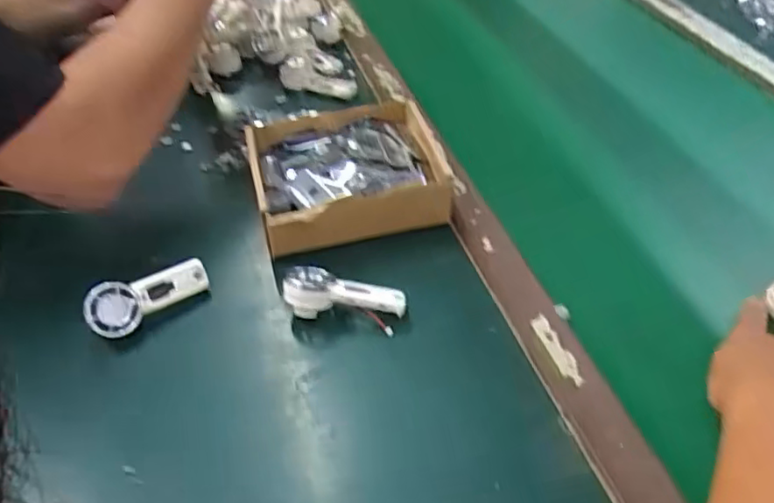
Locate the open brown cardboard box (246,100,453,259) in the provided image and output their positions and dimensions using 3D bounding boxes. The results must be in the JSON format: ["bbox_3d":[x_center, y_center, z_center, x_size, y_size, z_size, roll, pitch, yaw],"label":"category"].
[{"bbox_3d":[-0.037,-0.071,0.602,0.171,0.059,0.156,-12,43,-10],"label":"open brown cardboard box"}]

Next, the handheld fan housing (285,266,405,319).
[{"bbox_3d":[-0.031,0.036,0.497,0.088,0.039,0.037,7,44,10],"label":"handheld fan housing"}]

